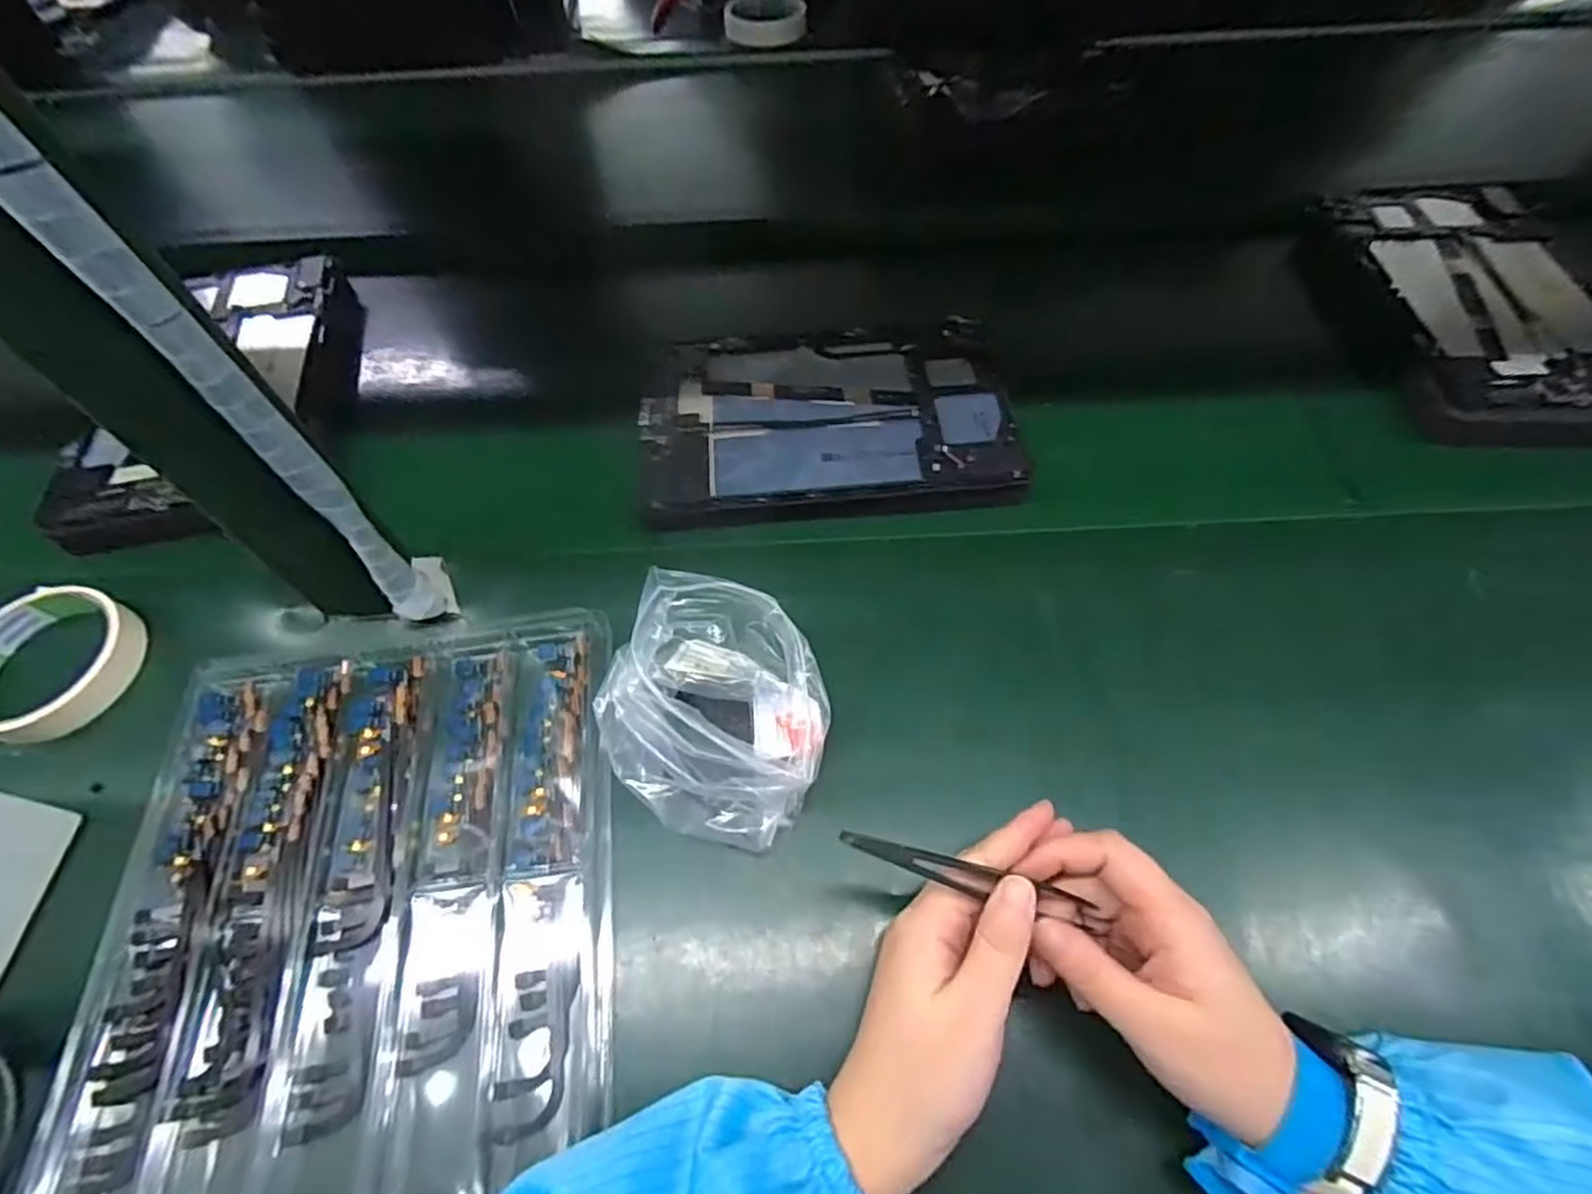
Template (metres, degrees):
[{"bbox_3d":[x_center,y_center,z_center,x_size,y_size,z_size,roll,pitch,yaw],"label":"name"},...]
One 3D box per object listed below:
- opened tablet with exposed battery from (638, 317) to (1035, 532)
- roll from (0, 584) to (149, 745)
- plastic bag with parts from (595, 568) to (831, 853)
[{"bbox_3d":[0.020,-0.120,0.466,0.237,0.014,0.158,-5,61,-3],"label":"opened tablet with exposed battery"},{"bbox_3d":[-0.419,0.035,0.399,0.084,0.025,0.084,0,61,0],"label":"roll"},{"bbox_3d":[-0.037,0.054,0.347,0.107,0.062,0.113,18,64,9],"label":"plastic bag with parts"}]

